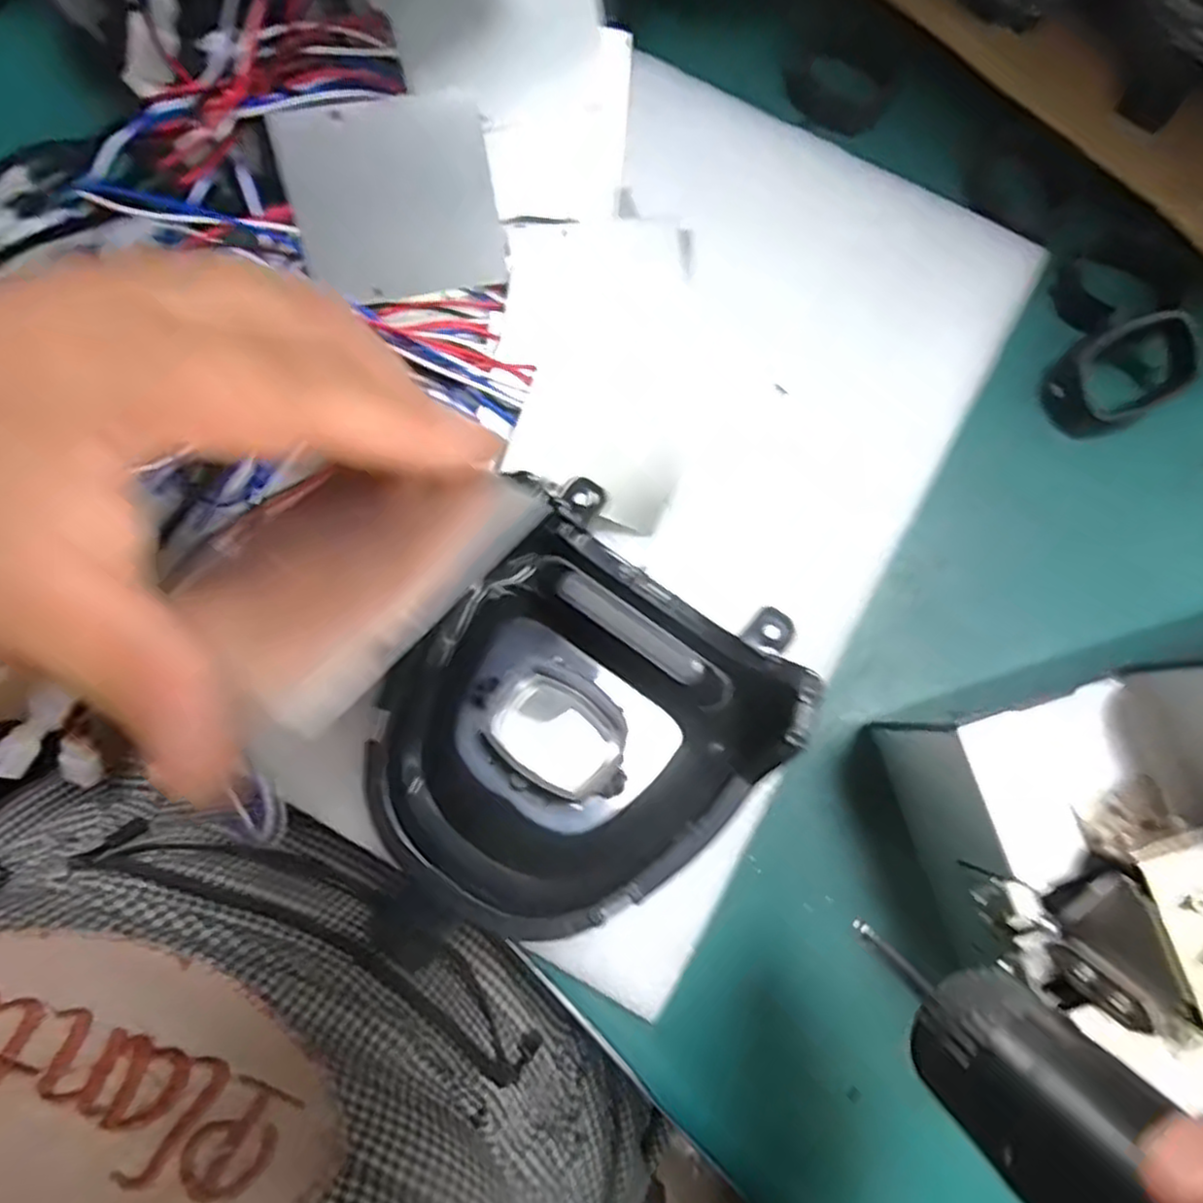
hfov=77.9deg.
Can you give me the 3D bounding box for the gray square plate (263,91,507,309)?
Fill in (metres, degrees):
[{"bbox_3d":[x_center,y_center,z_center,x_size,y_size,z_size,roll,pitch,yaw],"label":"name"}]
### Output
[{"bbox_3d":[-0.071,-0.137,0.256,0.067,0.008,0.060,-14,116,-8],"label":"gray square plate"}]

